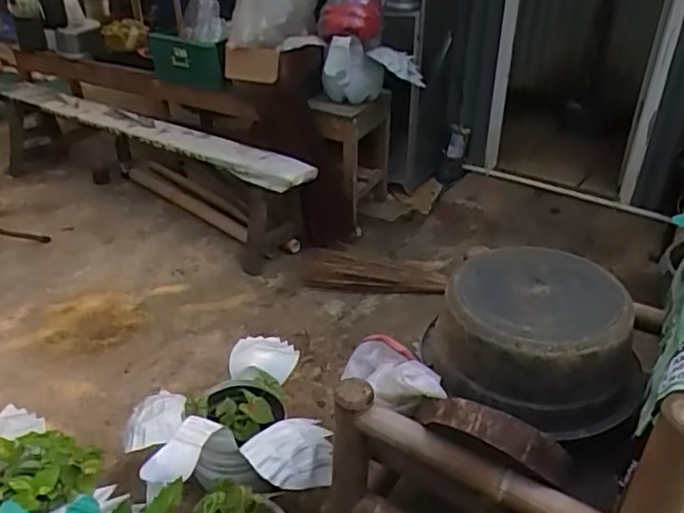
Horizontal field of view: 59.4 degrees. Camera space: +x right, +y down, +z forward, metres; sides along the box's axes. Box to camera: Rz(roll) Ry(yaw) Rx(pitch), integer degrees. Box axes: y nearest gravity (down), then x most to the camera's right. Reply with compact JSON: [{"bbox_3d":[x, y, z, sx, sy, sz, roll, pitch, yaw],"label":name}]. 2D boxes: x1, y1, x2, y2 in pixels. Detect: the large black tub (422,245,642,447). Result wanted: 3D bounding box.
[{"bbox_3d":[0.347,0.144,1.134,0.325,0.192,0.302,2,32,2],"label":"large black tub"}]

